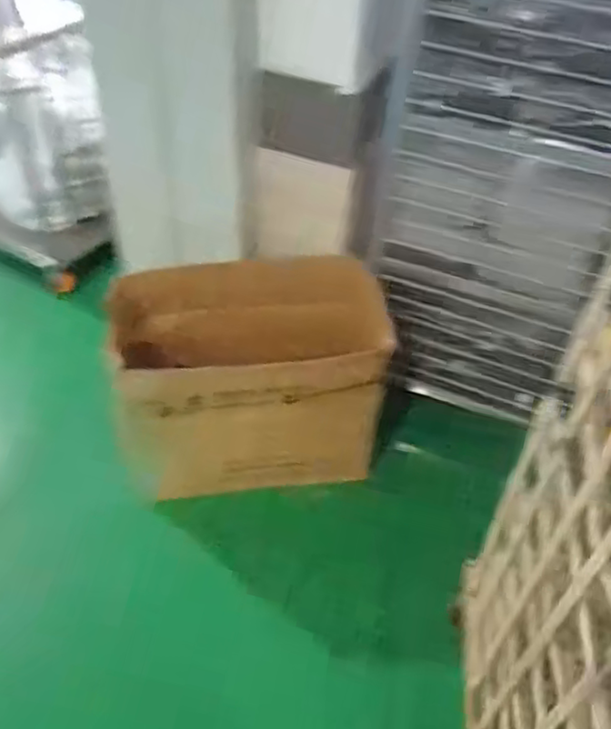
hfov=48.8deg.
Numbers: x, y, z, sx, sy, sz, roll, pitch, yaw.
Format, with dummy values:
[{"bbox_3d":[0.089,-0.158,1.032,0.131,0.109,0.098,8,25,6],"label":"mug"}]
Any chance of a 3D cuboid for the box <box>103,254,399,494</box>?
[{"bbox_3d":[-0.162,0.053,1.957,0.735,0.604,0.366,0,42,-9],"label":"box"}]

